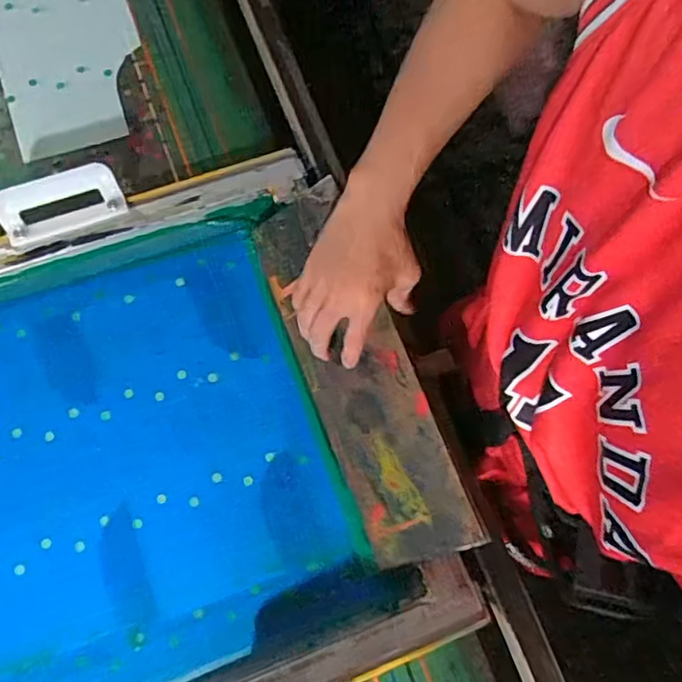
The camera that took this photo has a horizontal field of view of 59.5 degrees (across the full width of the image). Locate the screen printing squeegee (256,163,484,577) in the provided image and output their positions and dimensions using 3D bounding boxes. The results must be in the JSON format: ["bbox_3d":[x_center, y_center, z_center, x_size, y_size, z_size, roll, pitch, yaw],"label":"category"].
[{"bbox_3d":[0.011,0.026,0.584,0.117,0.012,0.371,-31,74,32],"label":"screen printing squeegee"}]

